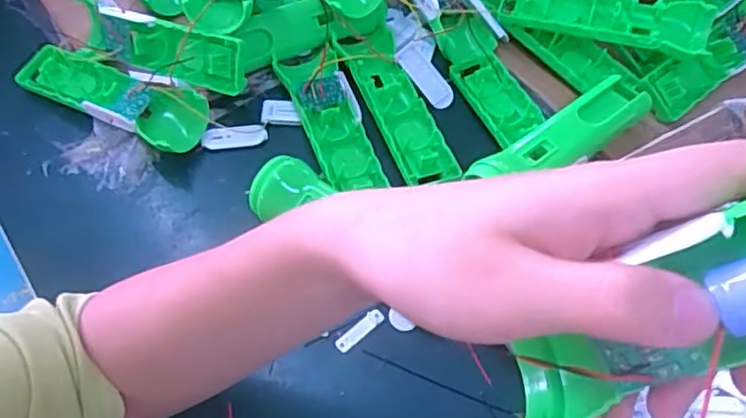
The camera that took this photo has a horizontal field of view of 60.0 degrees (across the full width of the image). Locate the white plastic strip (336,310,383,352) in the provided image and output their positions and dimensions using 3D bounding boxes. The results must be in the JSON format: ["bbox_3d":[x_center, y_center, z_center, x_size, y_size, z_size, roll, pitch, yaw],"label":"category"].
[{"bbox_3d":[-0.009,0.080,0.427,0.036,0.005,0.010,-34,65,-20],"label":"white plastic strip"}]

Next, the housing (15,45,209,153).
[{"bbox_3d":[-0.205,-0.091,0.504,0.161,0.028,0.049,26,62,14],"label":"housing"}]

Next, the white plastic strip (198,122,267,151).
[{"bbox_3d":[-0.108,-0.056,0.504,0.049,0.004,0.018,-9,87,-11],"label":"white plastic strip"}]

